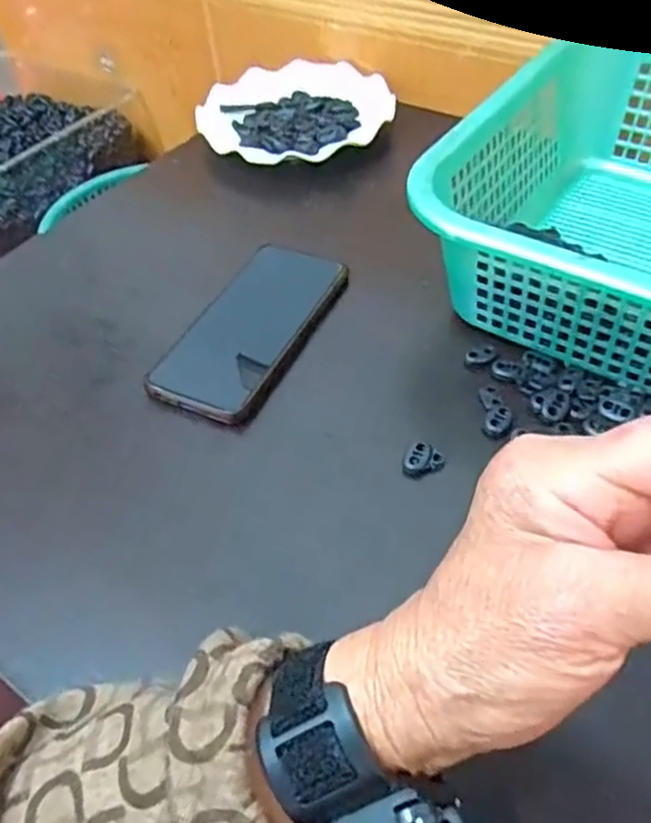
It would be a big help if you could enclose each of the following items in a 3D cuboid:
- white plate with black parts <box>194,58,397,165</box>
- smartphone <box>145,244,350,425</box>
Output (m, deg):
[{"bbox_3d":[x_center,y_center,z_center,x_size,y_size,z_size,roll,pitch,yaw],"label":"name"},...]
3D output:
[{"bbox_3d":[-0.028,-0.273,0.623,0.173,0.020,0.160,-3,51,4],"label":"white plate with black parts"},{"bbox_3d":[-0.048,-0.059,0.461,0.076,0.008,0.159,20,56,21],"label":"smartphone"}]

